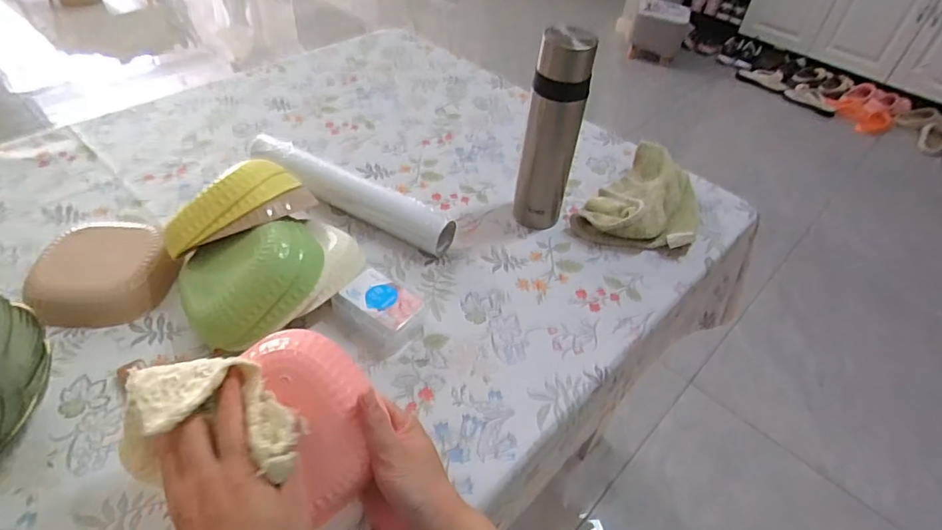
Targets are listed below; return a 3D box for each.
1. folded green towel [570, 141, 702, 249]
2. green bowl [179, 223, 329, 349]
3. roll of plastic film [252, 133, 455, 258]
[{"bbox_3d":[0.240,-0.087,0.717,0.142,0.045,0.201,25,47,20],"label":"folded green towel"},{"bbox_3d":[-0.223,0.005,0.525,0.136,0.054,0.131,-44,61,-2],"label":"green bowl"},{"bbox_3d":[-0.158,-0.091,0.670,0.296,0.054,0.044,24,47,19],"label":"roll of plastic film"}]

